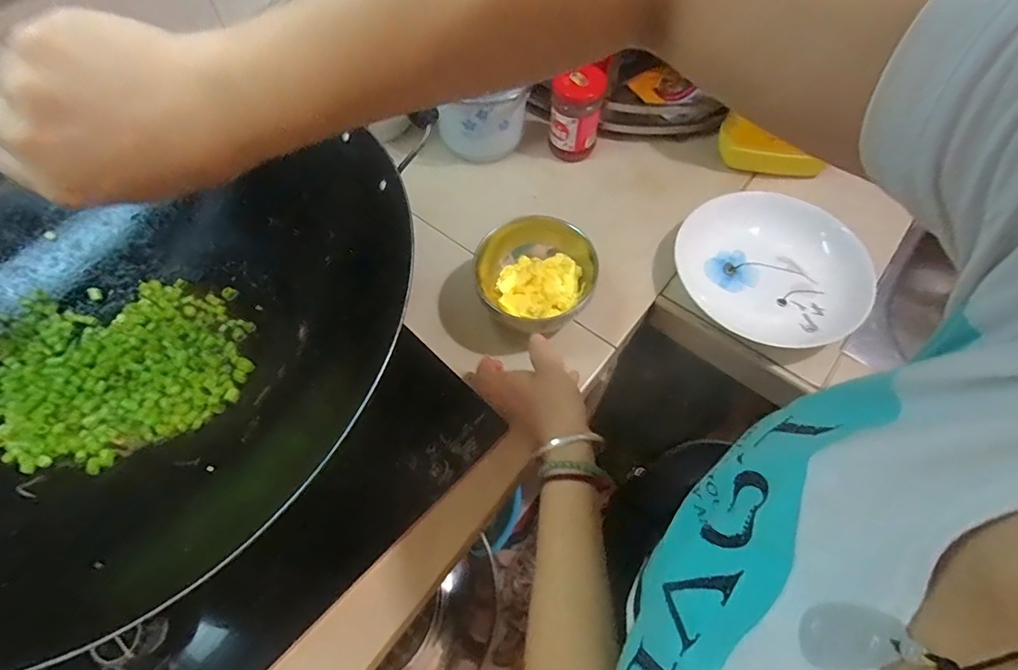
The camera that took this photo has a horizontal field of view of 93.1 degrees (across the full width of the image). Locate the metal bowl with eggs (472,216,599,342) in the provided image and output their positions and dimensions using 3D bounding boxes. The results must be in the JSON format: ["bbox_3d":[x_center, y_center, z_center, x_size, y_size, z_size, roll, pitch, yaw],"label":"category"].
[{"bbox_3d":[0.026,-0.060,0.523,0.115,0.080,0.110,0,62,1],"label":"metal bowl with eggs"}]

